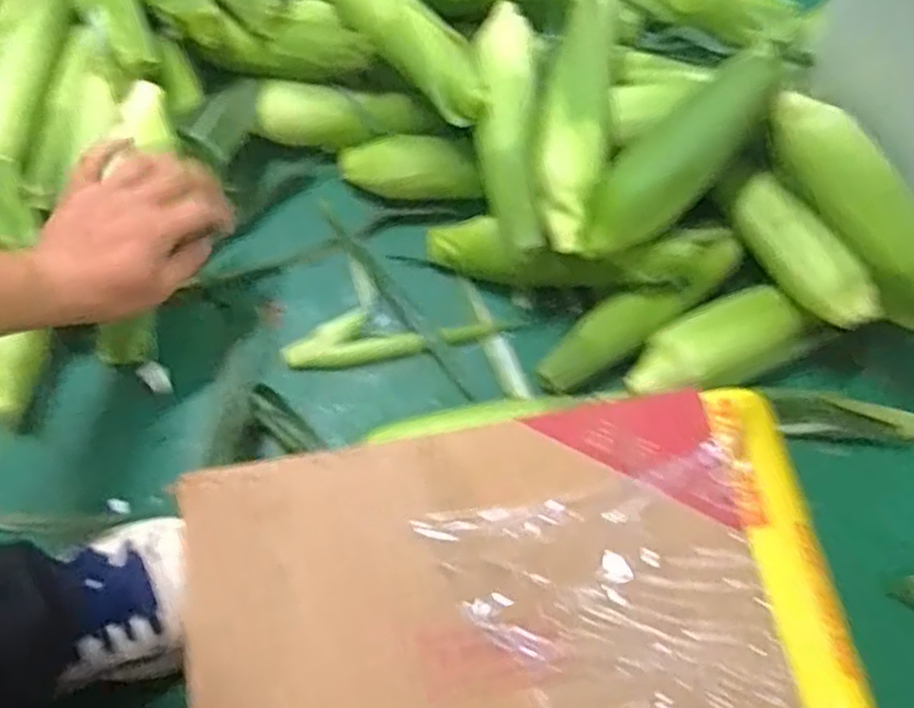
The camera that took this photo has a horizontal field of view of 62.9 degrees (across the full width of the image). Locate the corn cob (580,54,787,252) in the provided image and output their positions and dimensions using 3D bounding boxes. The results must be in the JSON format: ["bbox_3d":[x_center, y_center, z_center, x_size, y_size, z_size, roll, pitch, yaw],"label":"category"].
[{"bbox_3d":[0.165,-0.146,0.566,0.189,0.047,0.062,-45,75,5],"label":"corn cob"}]

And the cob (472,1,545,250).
[{"bbox_3d":[0.040,-0.189,0.612,0.048,0.042,0.222,-1,70,-1],"label":"cob"}]

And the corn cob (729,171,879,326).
[{"bbox_3d":[0.276,-0.079,0.595,0.038,0.041,0.138,-35,74,-12],"label":"corn cob"}]

